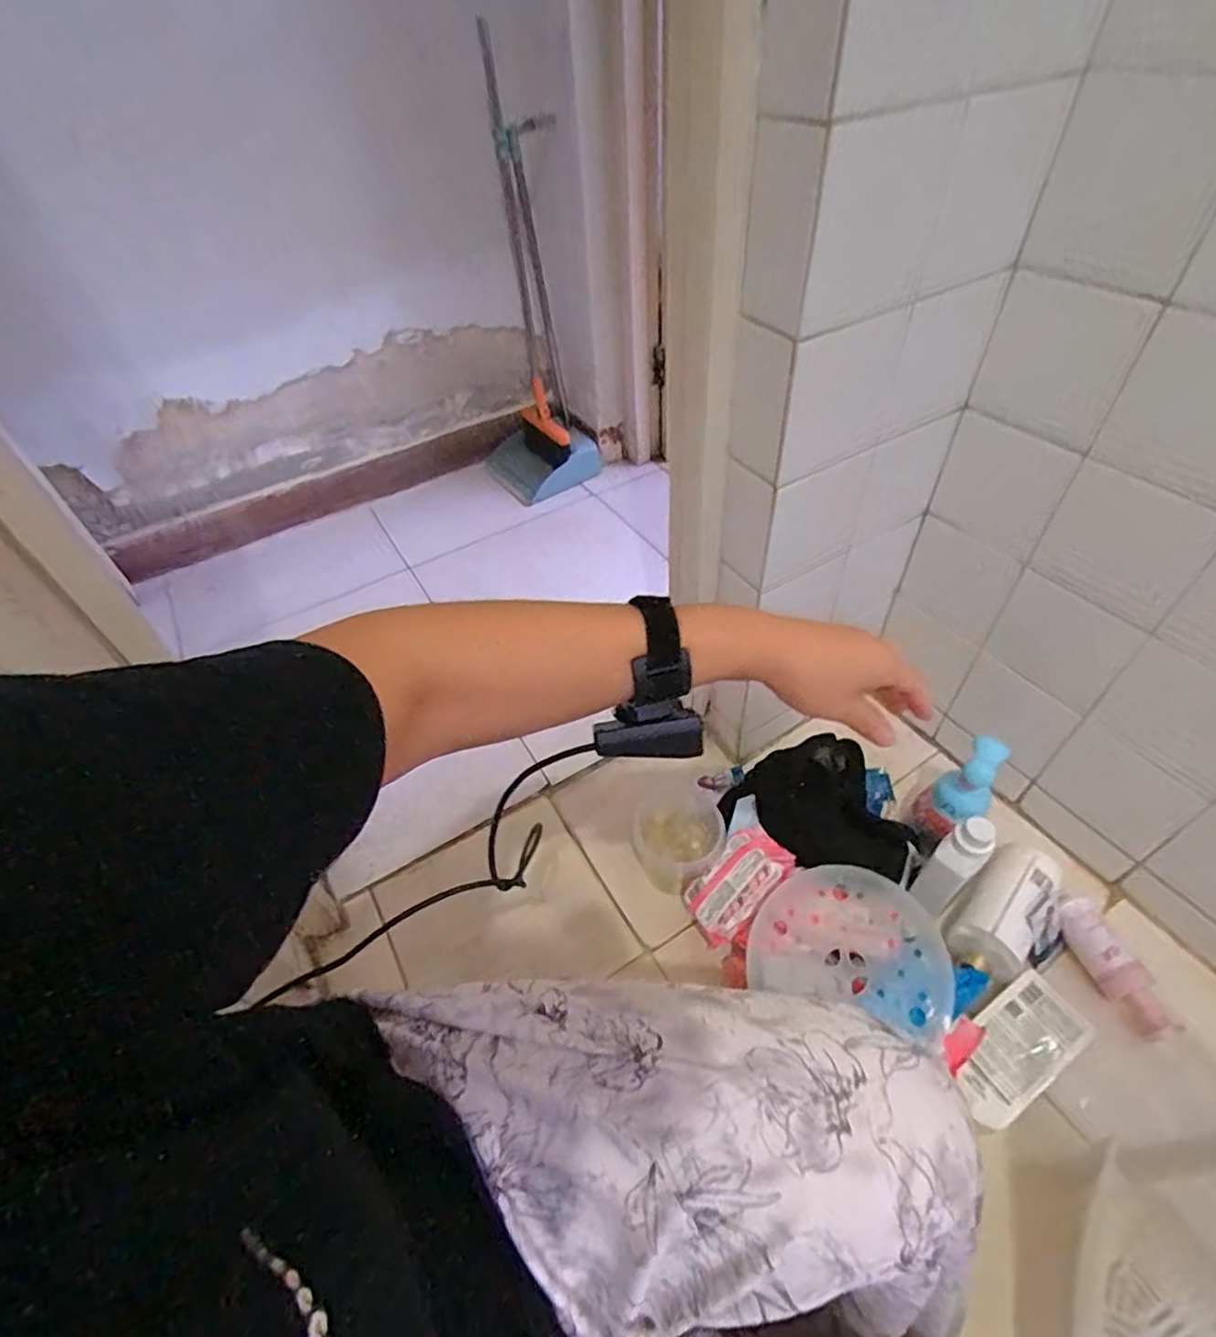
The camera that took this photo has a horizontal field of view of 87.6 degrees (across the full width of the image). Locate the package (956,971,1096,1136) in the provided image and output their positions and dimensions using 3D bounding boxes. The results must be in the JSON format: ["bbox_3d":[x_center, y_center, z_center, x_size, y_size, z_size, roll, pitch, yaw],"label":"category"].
[{"bbox_3d":[0.472,0.438,0.733,0.179,0.021,0.083,-28,50,-19],"label":"package"}]

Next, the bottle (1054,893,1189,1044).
[{"bbox_3d":[0.632,0.370,0.793,0.047,0.048,0.169,-13,46,-6],"label":"bottle"}]

